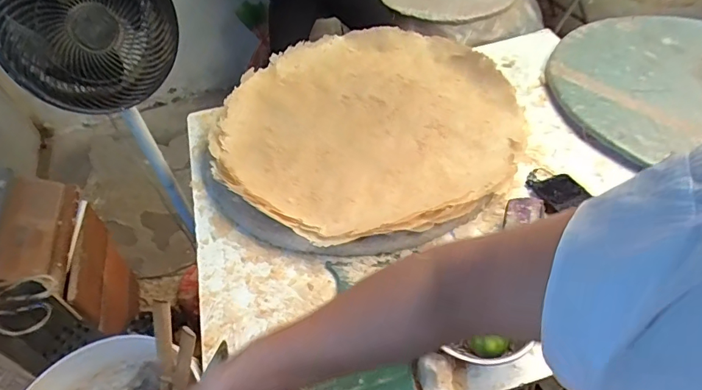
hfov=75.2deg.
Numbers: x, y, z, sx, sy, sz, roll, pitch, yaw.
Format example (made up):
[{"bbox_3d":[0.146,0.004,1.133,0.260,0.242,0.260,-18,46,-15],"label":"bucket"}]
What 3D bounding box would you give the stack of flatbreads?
[{"bbox_3d":[0.030,-0.160,0.959,0.611,0.052,0.629,11,51,16],"label":"stack of flatbreads"}]

